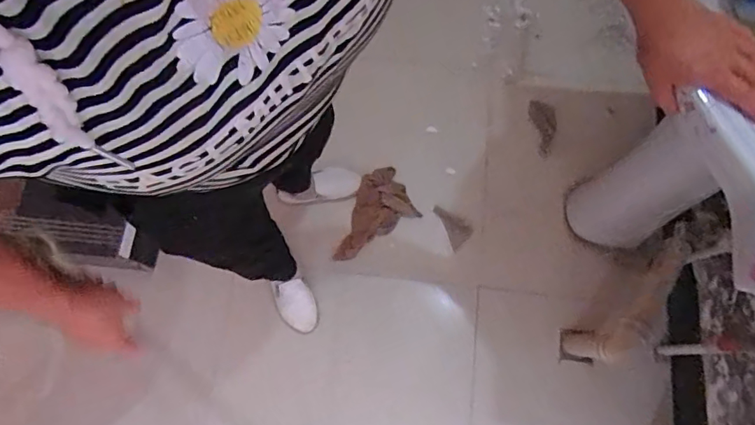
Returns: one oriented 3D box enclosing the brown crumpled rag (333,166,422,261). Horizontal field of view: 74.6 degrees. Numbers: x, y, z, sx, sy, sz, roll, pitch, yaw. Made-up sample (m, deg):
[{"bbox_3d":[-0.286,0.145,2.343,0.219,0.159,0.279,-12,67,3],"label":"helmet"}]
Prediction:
[{"bbox_3d":[-0.033,-0.008,1.287,0.250,0.055,0.172,-29,76,-7],"label":"brown crumpled rag"}]

